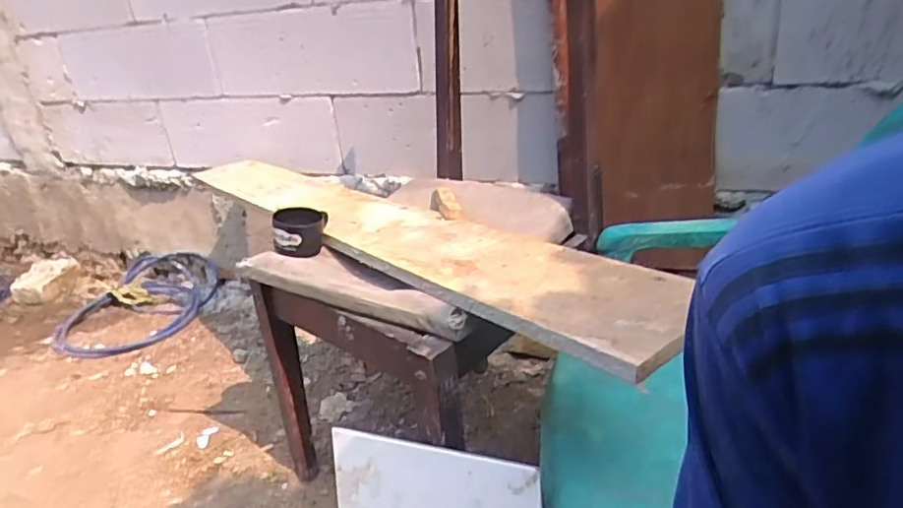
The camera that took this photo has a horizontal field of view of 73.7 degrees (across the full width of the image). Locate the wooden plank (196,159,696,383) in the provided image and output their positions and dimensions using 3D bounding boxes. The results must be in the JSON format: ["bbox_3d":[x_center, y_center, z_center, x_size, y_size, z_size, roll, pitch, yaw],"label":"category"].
[{"bbox_3d":[-0.138,-0.061,1.012,0.185,0.043,1.177,-27,29,-32],"label":"wooden plank"}]

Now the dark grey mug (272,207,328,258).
[{"bbox_3d":[-0.243,-0.037,0.980,0.080,0.061,0.092,-4,23,2],"label":"dark grey mug"}]

